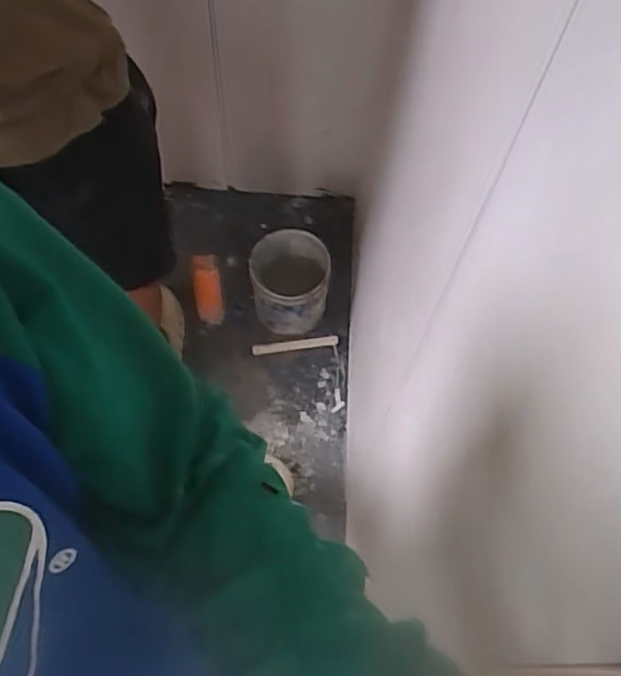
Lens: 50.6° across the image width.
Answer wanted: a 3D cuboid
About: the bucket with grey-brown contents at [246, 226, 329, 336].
[{"bbox_3d":[-0.045,-0.126,1.545,0.176,0.196,0.183,1,63,-3],"label":"bucket with grey-brown contents"}]

